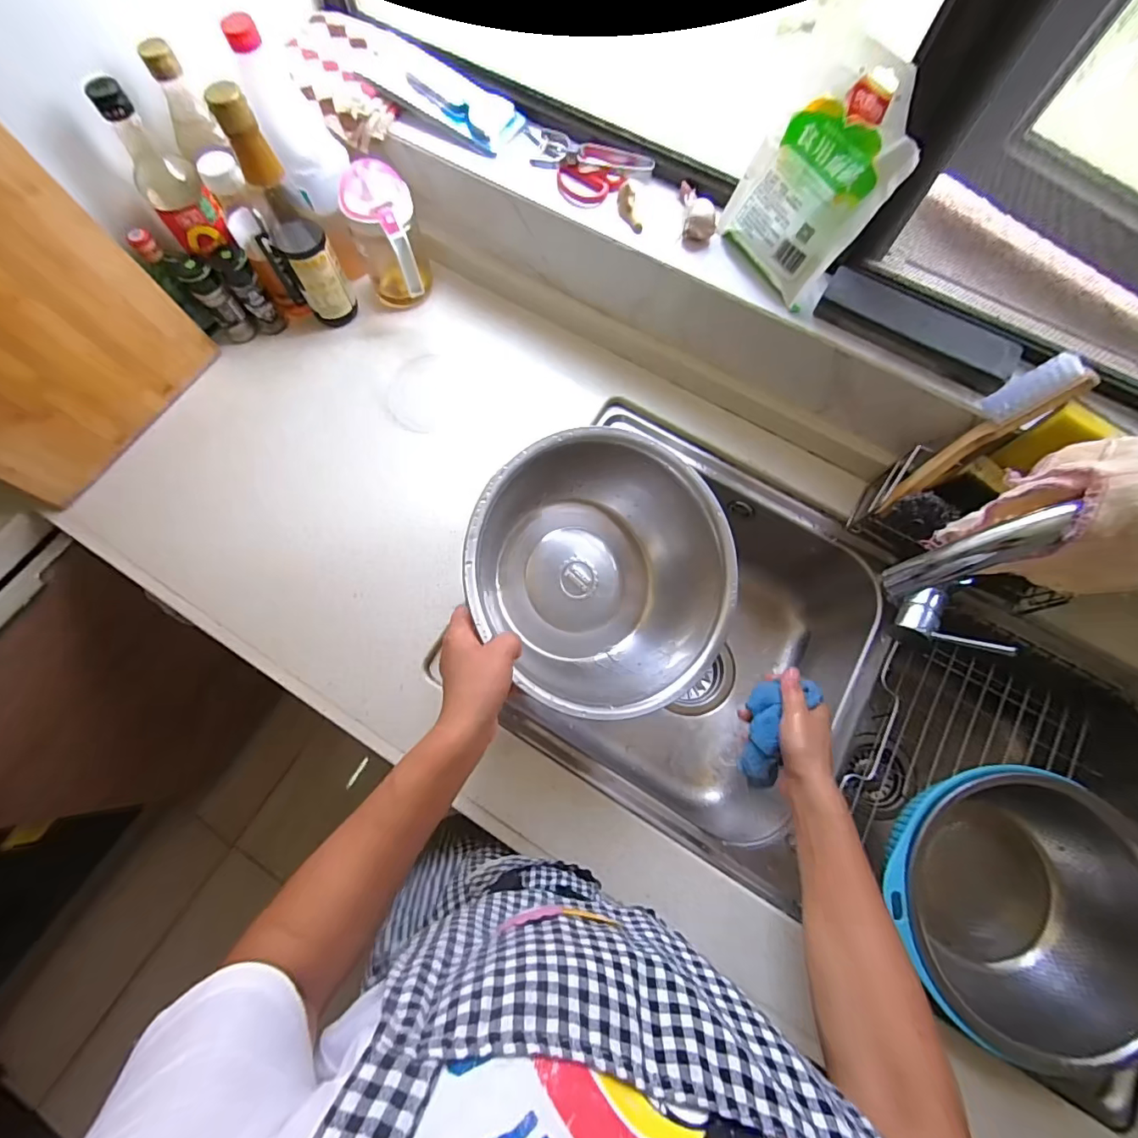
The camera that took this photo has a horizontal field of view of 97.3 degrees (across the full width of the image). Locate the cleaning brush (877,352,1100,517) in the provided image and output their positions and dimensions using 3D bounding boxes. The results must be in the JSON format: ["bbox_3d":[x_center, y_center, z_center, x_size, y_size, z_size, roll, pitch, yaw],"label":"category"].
[{"bbox_3d":[0.391,-0.124,0.490,0.049,0.188,0.042,-27,73,-40],"label":"cleaning brush"}]

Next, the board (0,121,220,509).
[{"bbox_3d":[-0.544,-0.247,0.457,0.017,0.361,0.265,23,72,16],"label":"board"}]

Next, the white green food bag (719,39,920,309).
[{"bbox_3d":[0.231,-0.363,0.466,0.024,0.167,0.129,-22,74,-38],"label":"white green food bag"}]

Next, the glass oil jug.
[{"bbox_3d":[-0.221,-0.402,0.630,0.079,0.147,0.106,-20,74,-8],"label":"glass oil jug"}]

